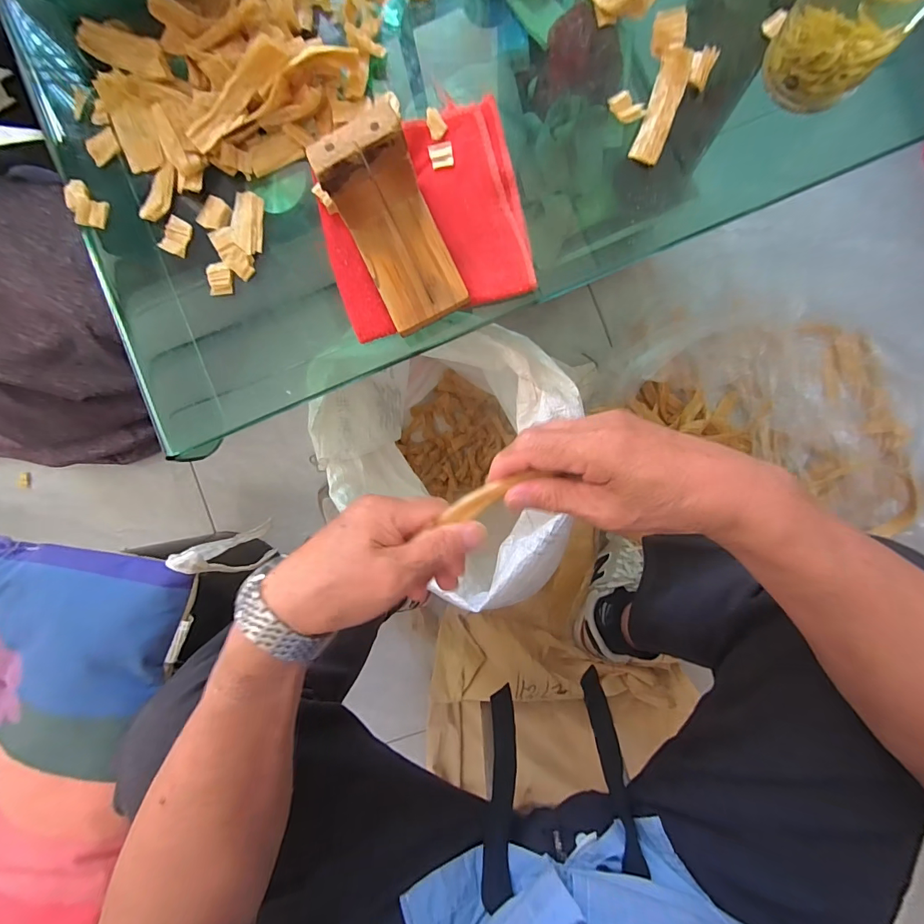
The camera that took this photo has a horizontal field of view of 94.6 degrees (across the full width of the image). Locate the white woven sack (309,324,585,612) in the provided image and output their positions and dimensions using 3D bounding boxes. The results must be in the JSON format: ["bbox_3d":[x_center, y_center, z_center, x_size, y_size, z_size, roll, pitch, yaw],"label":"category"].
[{"bbox_3d":[-0.004,-0.021,0.563,0.279,0.377,0.228,32,92,4],"label":"white woven sack"}]

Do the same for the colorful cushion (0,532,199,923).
[{"bbox_3d":[-0.450,0.244,0.381,0.356,0.051,0.374,12,91,4],"label":"colorful cushion"}]

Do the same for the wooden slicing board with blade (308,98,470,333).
[{"bbox_3d":[-0.045,-0.157,0.289,0.059,0.066,0.107,-25,88,4],"label":"wooden slicing board with blade"}]

